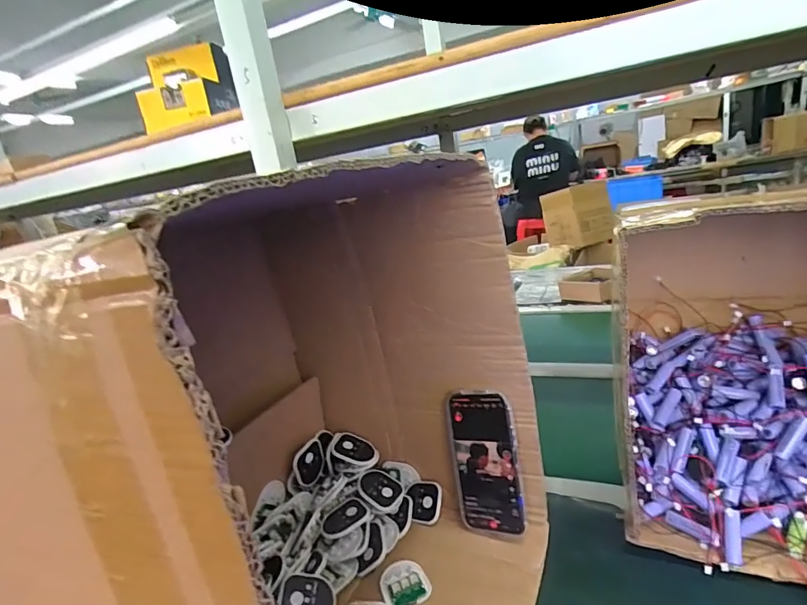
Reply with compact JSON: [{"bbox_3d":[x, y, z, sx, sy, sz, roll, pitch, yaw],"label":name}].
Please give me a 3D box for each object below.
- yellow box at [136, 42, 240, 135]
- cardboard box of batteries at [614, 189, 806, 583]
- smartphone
[{"bbox_3d":[-0.366,-0.362,0.775,0.152,0.127,0.074,-10,17,1],"label":"yellow box"},{"bbox_3d":[0.402,0.060,0.514,0.280,0.352,0.298,-1,19,28],"label":"cardboard box of batteries"},{"bbox_3d":[0.097,0.188,0.541,0.079,0.168,0.013,-6,1,32],"label":"smartphone"}]

